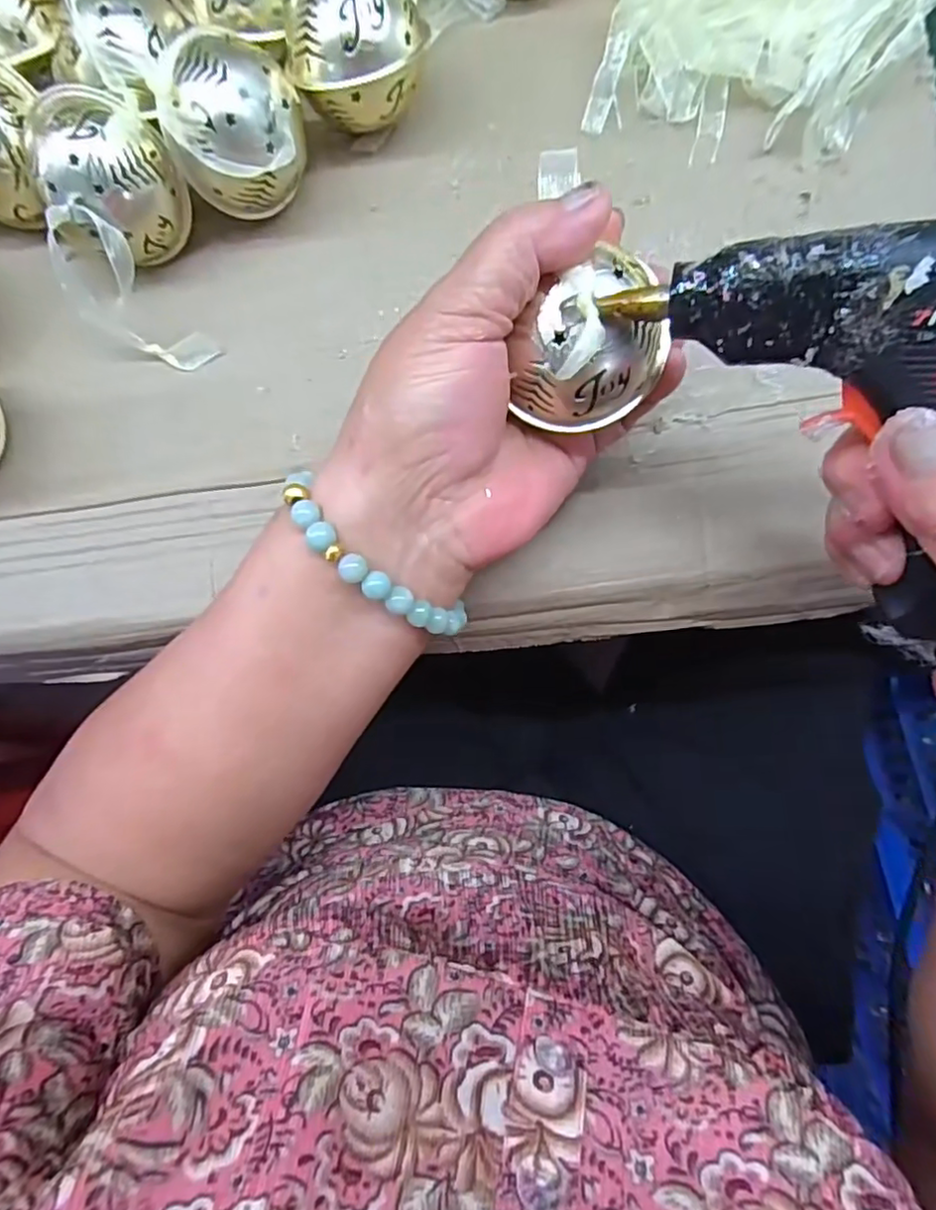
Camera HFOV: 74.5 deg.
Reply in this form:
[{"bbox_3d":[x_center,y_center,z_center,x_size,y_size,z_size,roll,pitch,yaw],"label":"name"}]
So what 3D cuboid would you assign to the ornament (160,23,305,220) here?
[{"bbox_3d":[-0.094,-0.194,0.256,0.053,0.054,0.047,-11,80,0],"label":"ornament"}]

